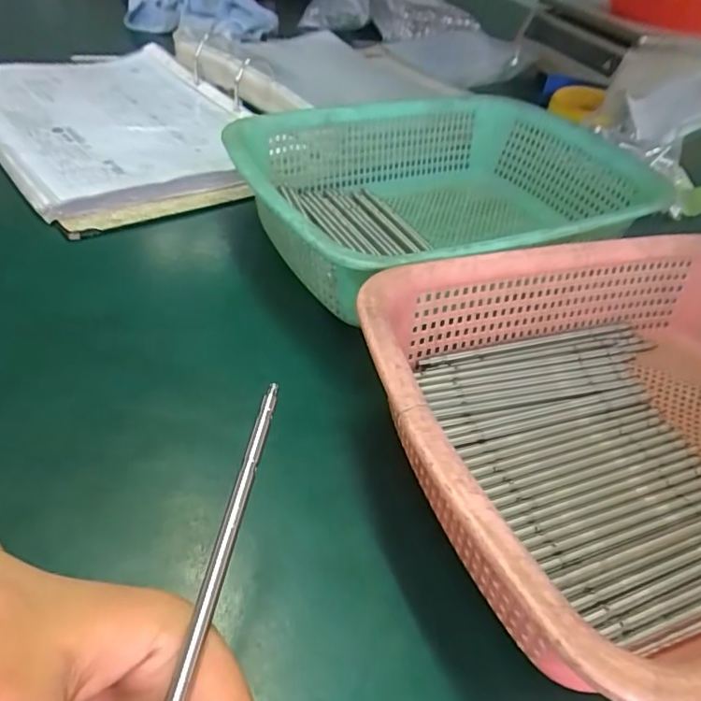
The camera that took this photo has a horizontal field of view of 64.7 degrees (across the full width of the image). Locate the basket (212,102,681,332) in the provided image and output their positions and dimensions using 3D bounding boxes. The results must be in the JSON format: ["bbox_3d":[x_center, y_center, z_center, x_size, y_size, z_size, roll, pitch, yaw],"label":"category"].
[{"bbox_3d":[0.066,-0.113,0.426,0.287,0.079,0.221,-15,46,-23],"label":"basket"}]

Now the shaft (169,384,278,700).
[{"bbox_3d":[-0.042,0.075,0.162,0.006,0.006,0.164,9,48,3],"label":"shaft"}]

